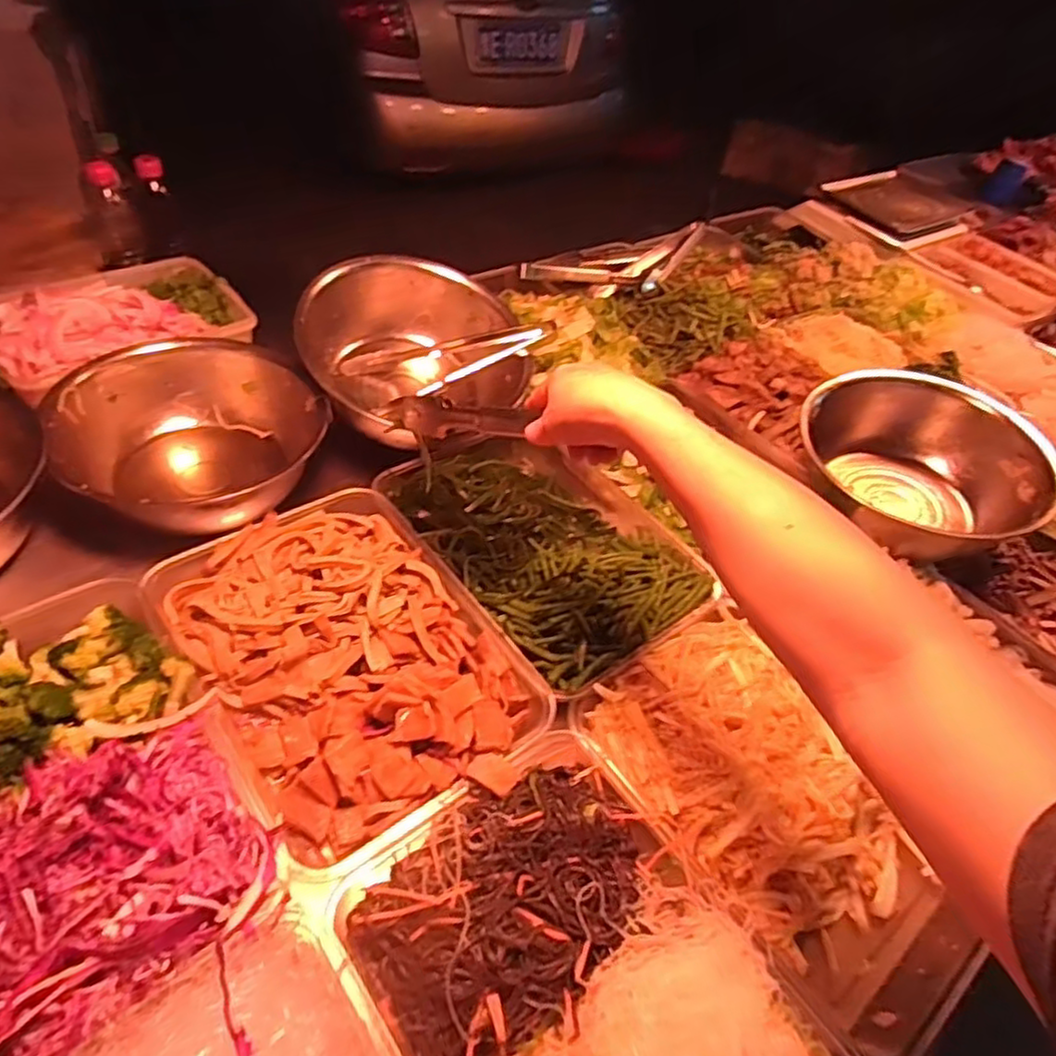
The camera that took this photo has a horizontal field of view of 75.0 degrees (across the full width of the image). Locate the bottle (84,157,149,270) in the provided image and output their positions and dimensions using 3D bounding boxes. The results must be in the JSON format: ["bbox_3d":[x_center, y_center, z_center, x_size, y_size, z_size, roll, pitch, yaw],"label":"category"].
[{"bbox_3d":[-0.584,-0.442,0.971,0.061,0.130,0.059,-18,54,-26],"label":"bottle"}]

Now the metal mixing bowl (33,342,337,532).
[{"bbox_3d":[-0.386,-0.109,0.806,0.248,0.128,0.251,6,47,-6],"label":"metal mixing bowl"}]

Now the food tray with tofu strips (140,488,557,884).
[{"bbox_3d":[-0.169,0.117,0.654,0.249,0.067,0.356,-26,57,-31],"label":"food tray with tofu strips"}]

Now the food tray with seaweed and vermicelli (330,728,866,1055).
[{"bbox_3d":[0.050,0.338,0.484,0.255,0.073,0.358,-26,57,-31],"label":"food tray with seaweed and vermicelli"}]

